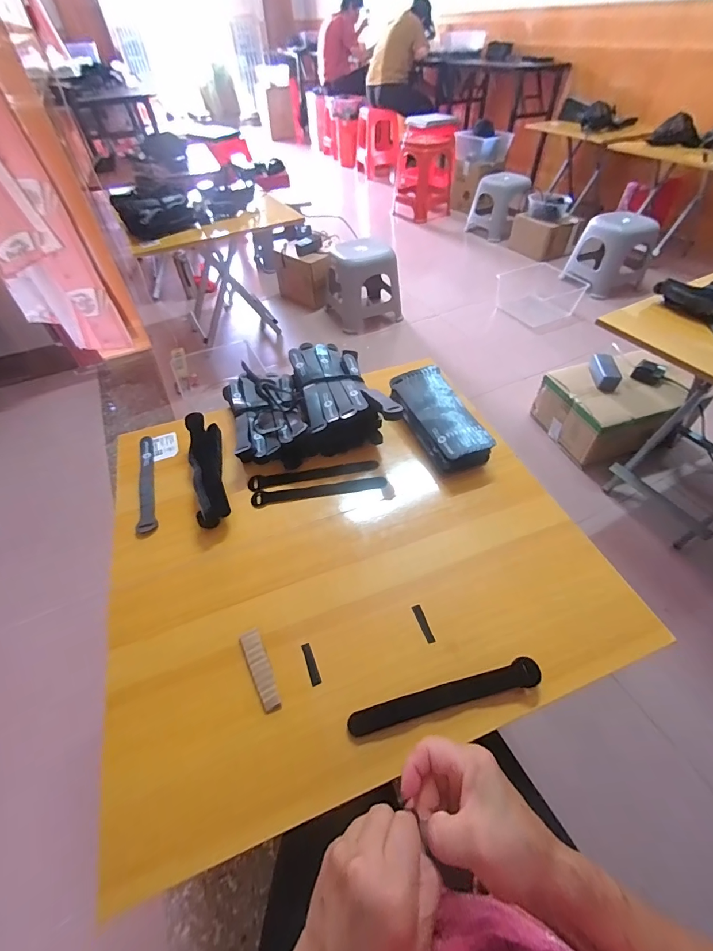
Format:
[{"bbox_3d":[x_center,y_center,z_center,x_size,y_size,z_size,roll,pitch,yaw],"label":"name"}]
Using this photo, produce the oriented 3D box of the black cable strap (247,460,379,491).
[{"bbox_3d":[-0.065,-0.003,0.596,0.194,0.006,0.024,-10,60,-4],"label":"black cable strap"}]

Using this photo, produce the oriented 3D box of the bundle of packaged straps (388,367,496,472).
[{"bbox_3d":[0.136,-0.091,0.627,0.086,0.047,0.209,-19,51,-14],"label":"bundle of packaged straps"}]

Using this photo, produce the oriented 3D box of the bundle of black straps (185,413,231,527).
[{"bbox_3d":[-0.225,-0.010,0.590,0.049,0.055,0.201,-14,50,-10],"label":"bundle of black straps"}]

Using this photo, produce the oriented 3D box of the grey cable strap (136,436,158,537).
[{"bbox_3d":[-0.320,0.010,0.601,0.023,0.010,0.202,-15,50,-11],"label":"grey cable strap"}]

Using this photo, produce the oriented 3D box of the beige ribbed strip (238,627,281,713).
[{"bbox_3d":[-0.103,0.208,0.420,0.023,0.005,0.087,-23,52,-17],"label":"beige ribbed strip"}]

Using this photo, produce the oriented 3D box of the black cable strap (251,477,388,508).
[{"bbox_3d":[-0.054,0.022,0.587,0.198,0.011,0.025,-11,50,-7],"label":"black cable strap"}]

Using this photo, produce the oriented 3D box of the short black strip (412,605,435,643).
[{"bbox_3d":[0.078,0.172,0.454,0.010,0.004,0.043,-17,51,-12],"label":"short black strip"}]

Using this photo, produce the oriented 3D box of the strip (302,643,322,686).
[{"bbox_3d":[-0.050,0.206,0.430,0.010,0.004,0.044,-19,51,-13],"label":"strip"}]

